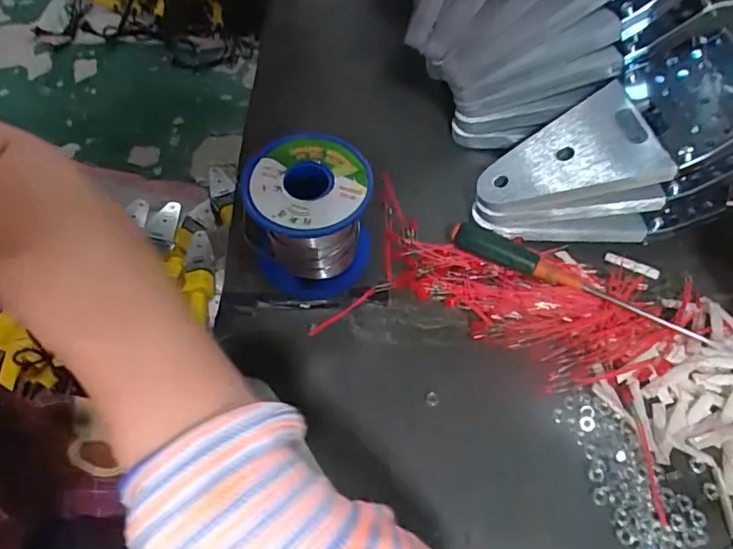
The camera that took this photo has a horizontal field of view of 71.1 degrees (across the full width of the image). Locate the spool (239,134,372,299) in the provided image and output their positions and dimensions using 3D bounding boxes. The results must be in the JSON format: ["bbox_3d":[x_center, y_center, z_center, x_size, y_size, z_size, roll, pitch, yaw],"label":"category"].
[{"bbox_3d":[-0.030,-0.031,0.284,0.065,0.061,0.066,-4,59,-2],"label":"spool"}]

